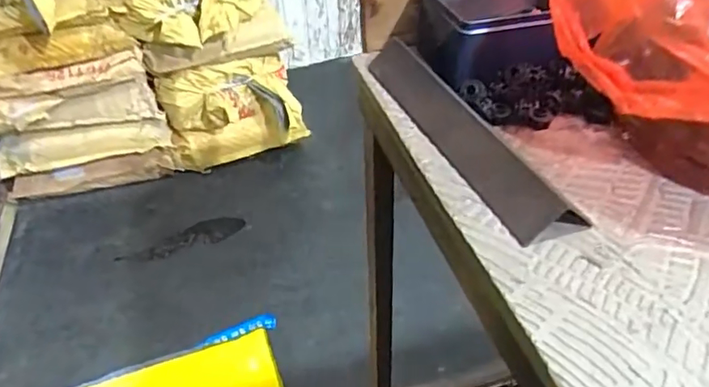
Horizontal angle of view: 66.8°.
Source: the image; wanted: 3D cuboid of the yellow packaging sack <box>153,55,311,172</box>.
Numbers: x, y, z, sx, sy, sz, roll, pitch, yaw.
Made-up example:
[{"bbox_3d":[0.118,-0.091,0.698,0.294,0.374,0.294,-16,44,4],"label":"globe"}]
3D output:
[{"bbox_3d":[-0.356,-0.226,1.587,0.391,0.275,0.182,-14,42,-13],"label":"yellow packaging sack"}]

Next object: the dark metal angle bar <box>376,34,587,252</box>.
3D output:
[{"bbox_3d":[0.070,-0.054,0.396,0.041,0.031,0.236,-19,44,-19],"label":"dark metal angle bar"}]

